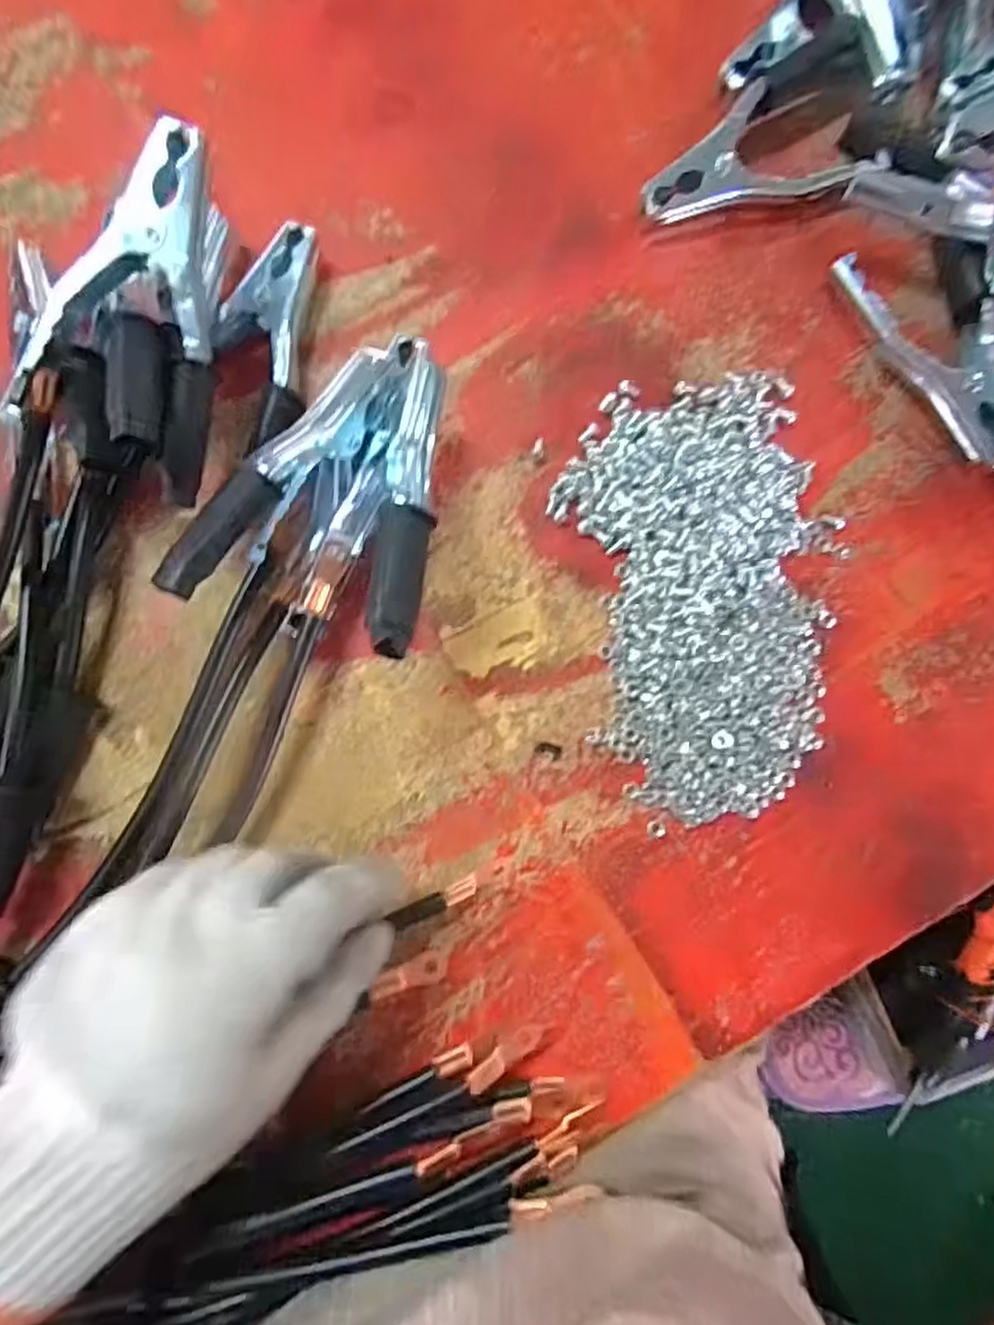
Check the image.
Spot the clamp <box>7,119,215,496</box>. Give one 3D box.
[{"bbox_3d":[-0.150,-0.147,0.286,0.068,0.044,0.135,13,82,-1],"label":"clamp"}]

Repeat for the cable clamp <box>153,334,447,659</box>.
[{"bbox_3d":[-0.075,-0.084,0.309,0.090,0.082,0.164,5,82,-2],"label":"cable clamp"}]

